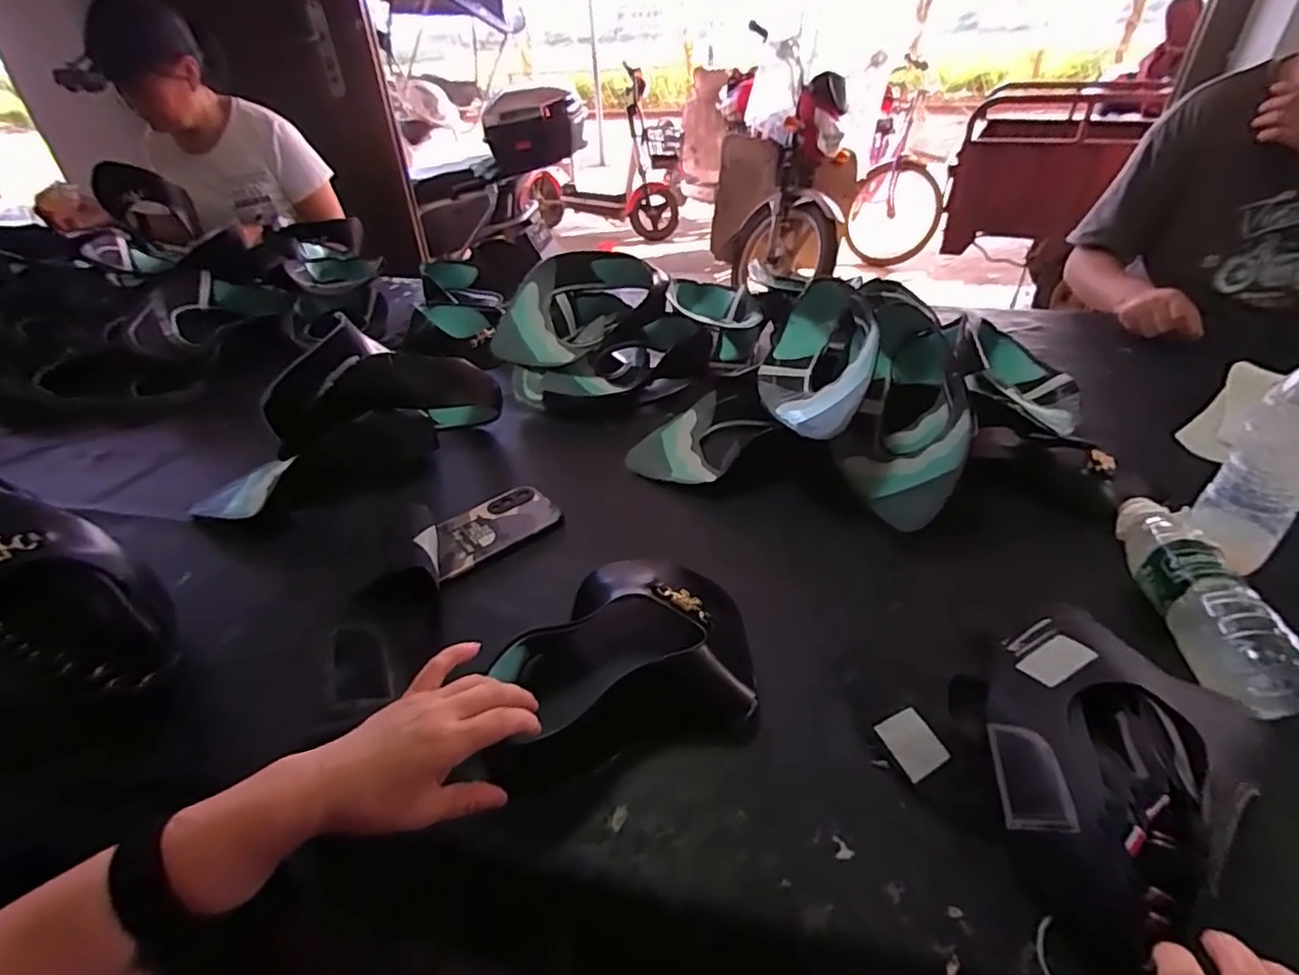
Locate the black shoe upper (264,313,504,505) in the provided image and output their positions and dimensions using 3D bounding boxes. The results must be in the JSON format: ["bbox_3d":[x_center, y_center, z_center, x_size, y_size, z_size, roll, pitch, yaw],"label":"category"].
[{"bbox_3d":[-0.306,-0.097,0.707,0.252,0.150,0.073,-27,44,-29],"label":"black shoe upper"}]

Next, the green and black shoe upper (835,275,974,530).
[{"bbox_3d":[0.266,-0.075,0.658,0.108,0.139,0.250,8,39,13],"label":"green and black shoe upper"}]

